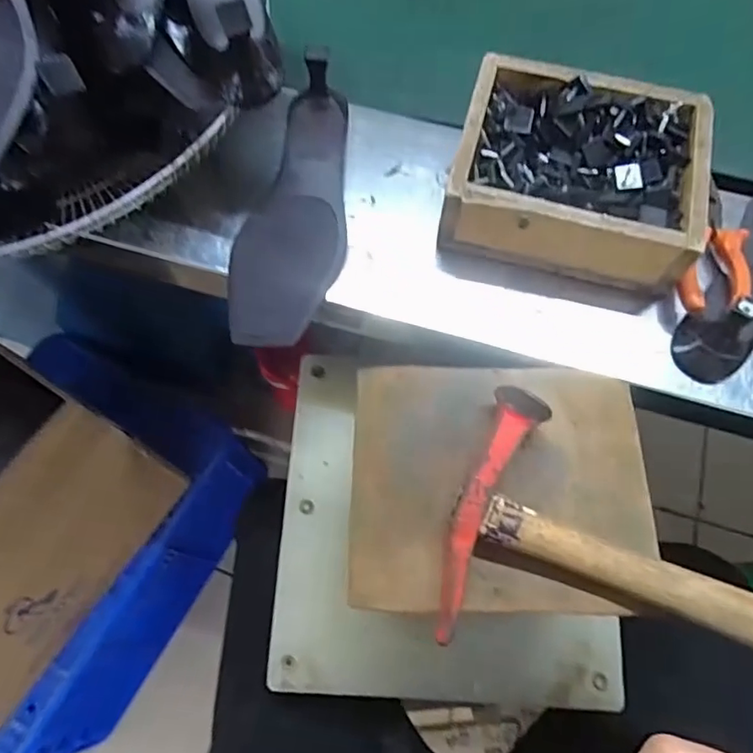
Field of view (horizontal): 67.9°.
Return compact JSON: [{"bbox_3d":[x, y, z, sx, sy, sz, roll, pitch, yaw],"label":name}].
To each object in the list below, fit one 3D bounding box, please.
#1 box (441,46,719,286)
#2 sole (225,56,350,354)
[{"bbox_3d":[0.153,-0.155,0.437,0.177,0.064,0.158,15,69,6],"label":"box"},{"bbox_3d":[-0.063,-0.144,0.446,0.085,0.061,0.239,8,69,3],"label":"sole"}]

